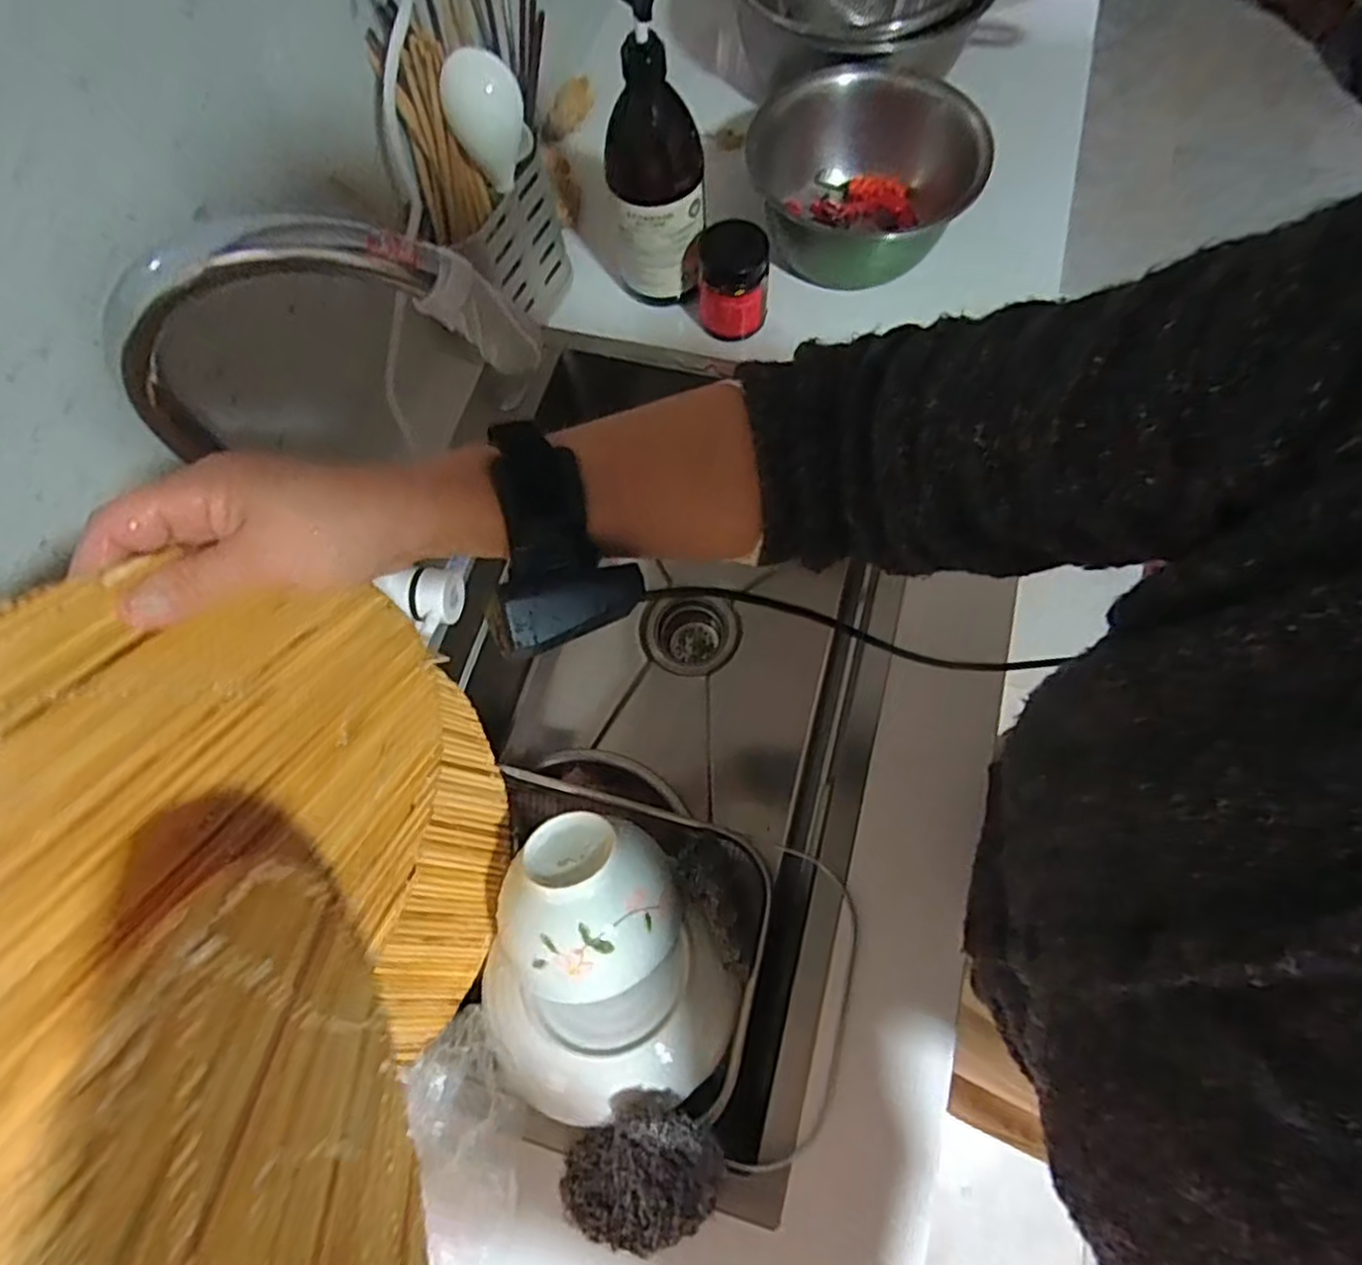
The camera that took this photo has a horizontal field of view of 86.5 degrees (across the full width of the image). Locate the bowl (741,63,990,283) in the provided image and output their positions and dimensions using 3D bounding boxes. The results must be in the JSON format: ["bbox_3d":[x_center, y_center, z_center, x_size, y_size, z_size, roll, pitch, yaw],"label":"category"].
[{"bbox_3d":[0.181,-0.452,0.724,0.217,0.099,0.217,-1,70,2],"label":"bowl"}]

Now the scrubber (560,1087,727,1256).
[{"bbox_3d":[-0.025,0.352,0.466,0.086,0.035,0.096,39,76,15],"label":"scrubber"}]

